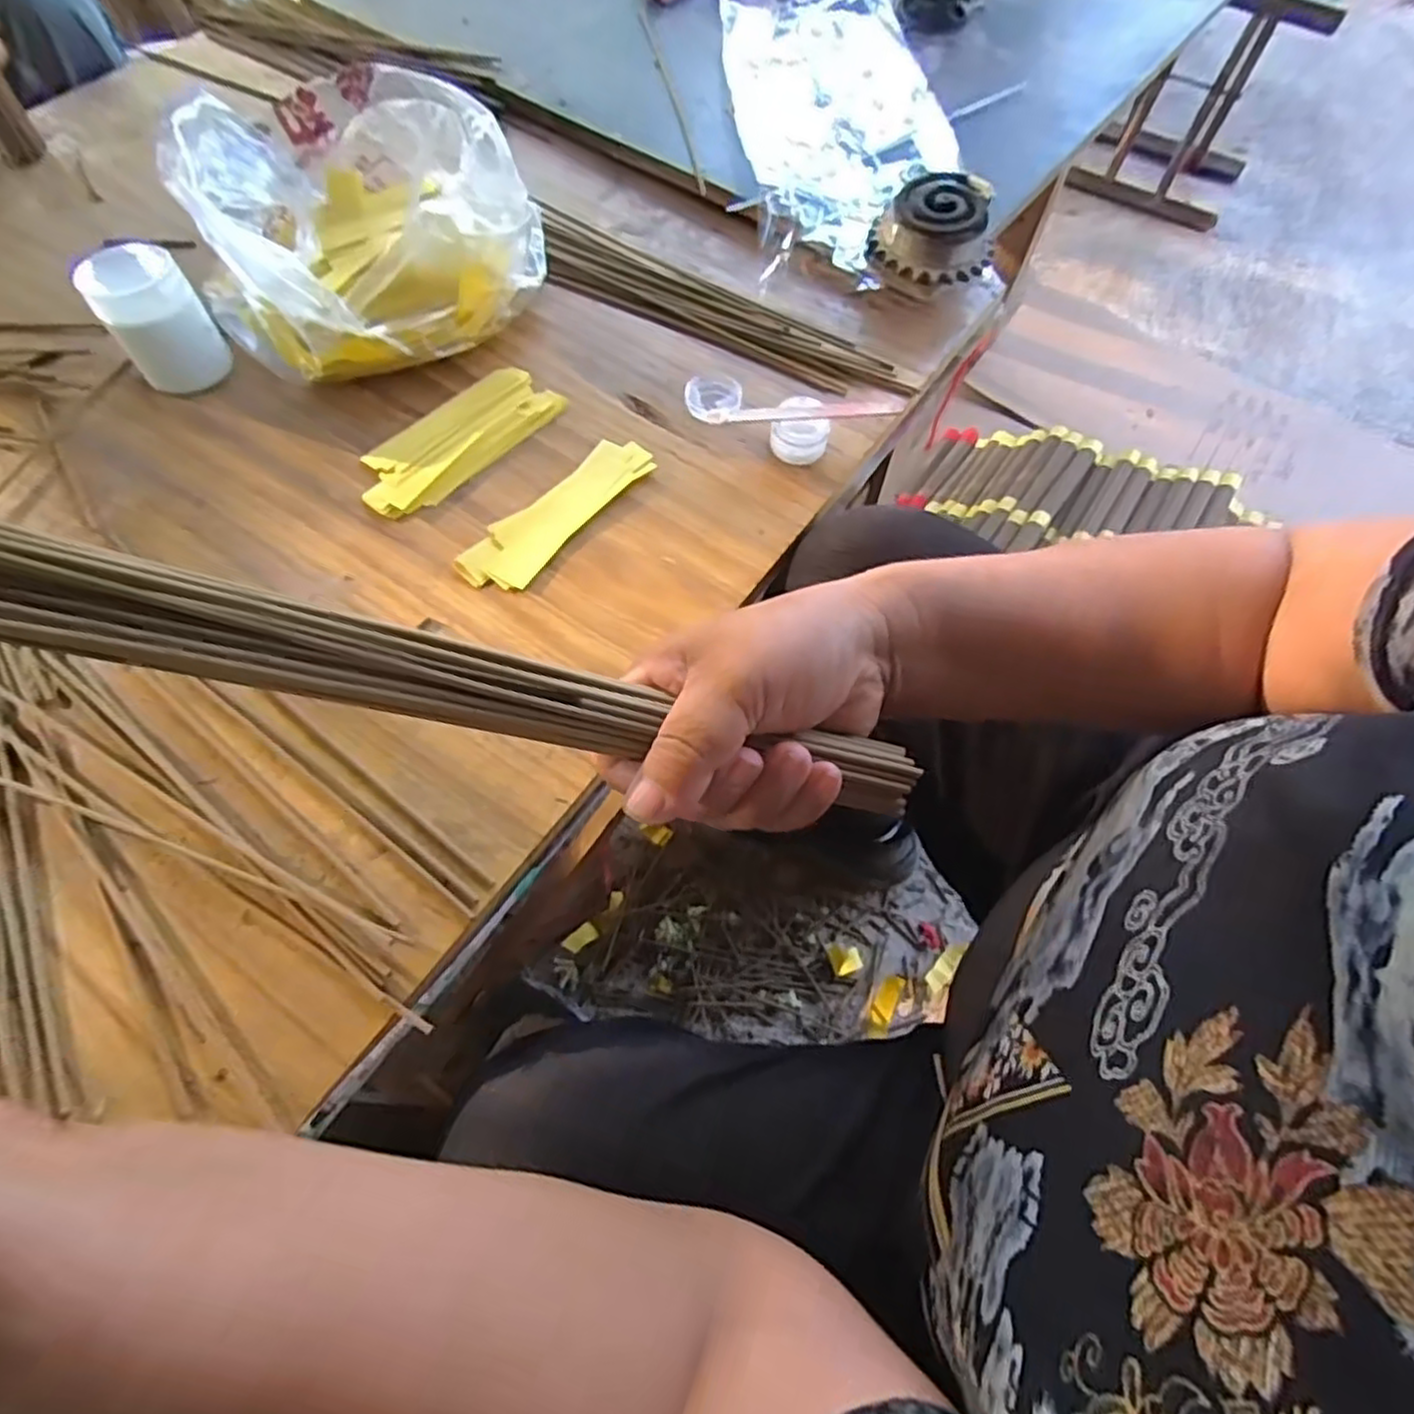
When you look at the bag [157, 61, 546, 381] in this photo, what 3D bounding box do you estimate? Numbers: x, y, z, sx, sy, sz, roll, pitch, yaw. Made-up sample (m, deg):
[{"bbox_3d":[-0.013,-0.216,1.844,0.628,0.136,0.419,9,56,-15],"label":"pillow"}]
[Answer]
[{"bbox_3d":[-0.235,-0.331,0.494,0.220,0.085,0.225,-37,70,-18],"label":"bag"}]

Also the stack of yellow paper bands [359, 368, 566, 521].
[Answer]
[{"bbox_3d":[-0.161,-0.173,0.466,0.060,0.005,0.137,39,69,16],"label":"stack of yellow paper bands"}]

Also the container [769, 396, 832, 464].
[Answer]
[{"bbox_3d":[0.061,-0.177,0.468,0.035,0.024,0.034,1,64,-2],"label":"container"}]

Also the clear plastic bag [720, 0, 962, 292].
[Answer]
[{"bbox_3d":[0.108,-0.484,0.595,0.171,0.033,0.377,-5,64,-4],"label":"clear plastic bag"}]

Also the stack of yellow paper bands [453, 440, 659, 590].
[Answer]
[{"bbox_3d":[-0.089,-0.120,0.443,0.040,0.007,0.138,36,68,15],"label":"stack of yellow paper bands"}]

